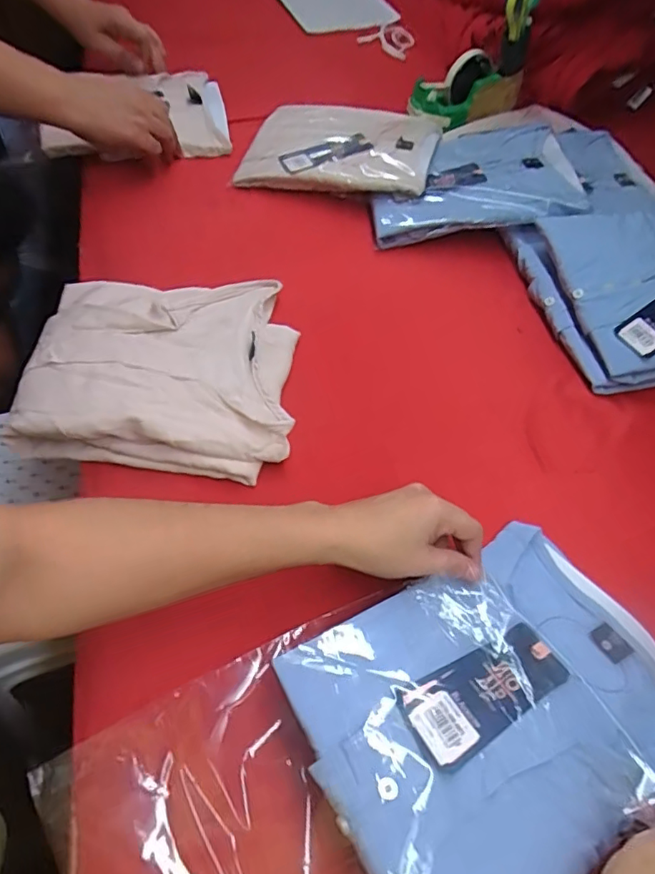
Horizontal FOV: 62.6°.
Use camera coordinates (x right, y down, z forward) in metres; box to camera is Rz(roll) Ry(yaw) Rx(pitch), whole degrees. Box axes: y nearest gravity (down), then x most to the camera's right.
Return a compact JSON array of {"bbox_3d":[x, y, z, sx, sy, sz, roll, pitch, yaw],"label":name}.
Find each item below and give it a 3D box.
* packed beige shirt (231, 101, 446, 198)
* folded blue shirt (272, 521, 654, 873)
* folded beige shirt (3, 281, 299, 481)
[{"bbox_3d":[0.021,-0.407,0.738,0.252,0.032,0.212,13,58,4],"label":"packed beige shirt"},{"bbox_3d":[0.118,0.178,0.360,0.251,0.051,0.198,-25,63,-19],"label":"folded blue shirt"},{"bbox_3d":[-0.156,-0.079,0.522,0.242,0.030,0.229,4,57,-2],"label":"folded beige shirt"}]

